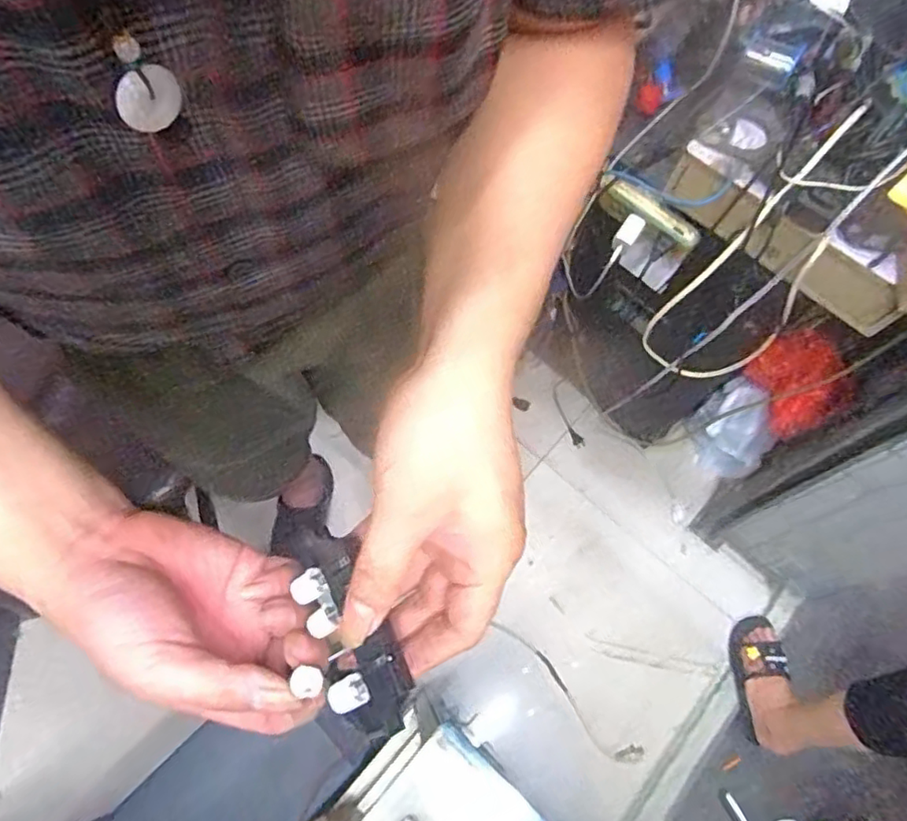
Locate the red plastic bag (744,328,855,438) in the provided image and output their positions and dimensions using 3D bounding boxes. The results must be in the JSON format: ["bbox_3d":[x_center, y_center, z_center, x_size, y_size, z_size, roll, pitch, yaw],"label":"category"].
[{"bbox_3d":[0.626,-0.044,1.137,0.049,0.197,0.172,-17,69,-10],"label":"red plastic bag"}]

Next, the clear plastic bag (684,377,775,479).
[{"bbox_3d":[0.575,0.044,1.292,0.087,0.166,0.168,-18,69,-10],"label":"clear plastic bag"}]

